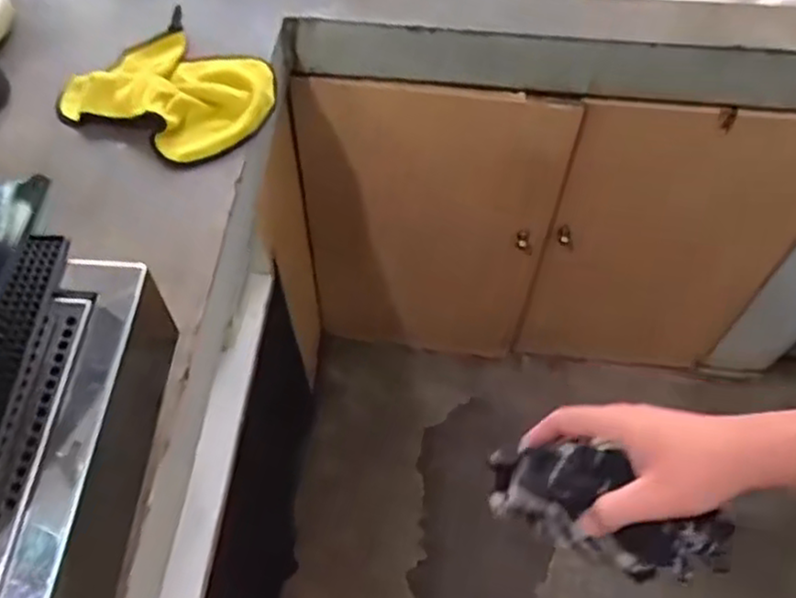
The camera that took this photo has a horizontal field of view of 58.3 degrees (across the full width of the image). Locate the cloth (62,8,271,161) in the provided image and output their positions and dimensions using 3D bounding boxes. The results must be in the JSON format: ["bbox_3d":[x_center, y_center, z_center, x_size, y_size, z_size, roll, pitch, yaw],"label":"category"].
[{"bbox_3d":[-0.254,-0.255,0.828,0.219,0.041,0.188,23,60,13],"label":"cloth"}]

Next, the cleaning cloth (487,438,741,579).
[{"bbox_3d":[0.139,0.142,0.472,0.157,0.074,0.056,20,59,12],"label":"cleaning cloth"}]

